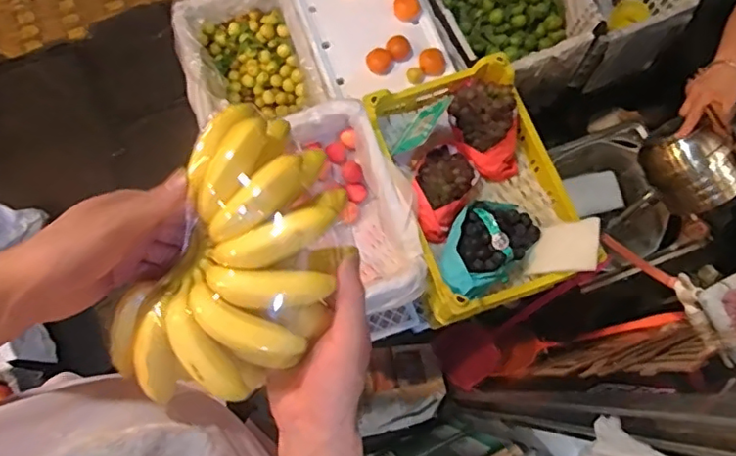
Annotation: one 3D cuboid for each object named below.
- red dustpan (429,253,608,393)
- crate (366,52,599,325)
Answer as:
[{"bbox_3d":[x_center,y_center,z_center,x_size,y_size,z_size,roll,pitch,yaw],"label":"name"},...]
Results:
[{"bbox_3d":[0.356,0.218,1.370,0.468,0.077,0.151,-44,78,27],"label":"red dustpan"},{"bbox_3d":[0.211,-0.087,1.106,0.312,0.126,0.467,-19,76,-7],"label":"crate"}]

